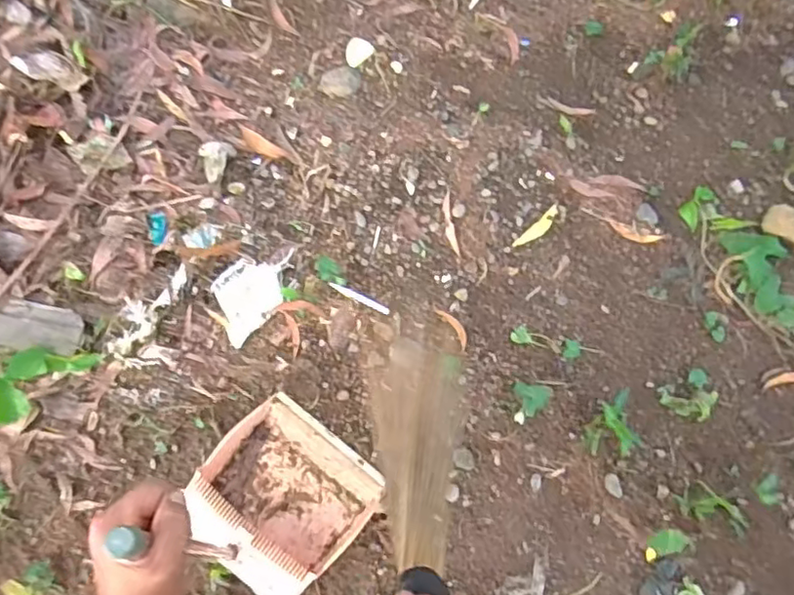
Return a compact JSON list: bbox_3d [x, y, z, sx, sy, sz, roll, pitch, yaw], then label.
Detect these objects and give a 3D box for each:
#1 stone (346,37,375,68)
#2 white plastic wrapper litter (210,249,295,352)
[{"bbox_3d":[-0.086,-0.522,1.324,0.059,0.019,0.079,33,76,10],"label":"stone"},{"bbox_3d":[-0.268,-0.017,1.173,0.116,0.033,0.202,40,77,12],"label":"white plastic wrapper litter"}]

